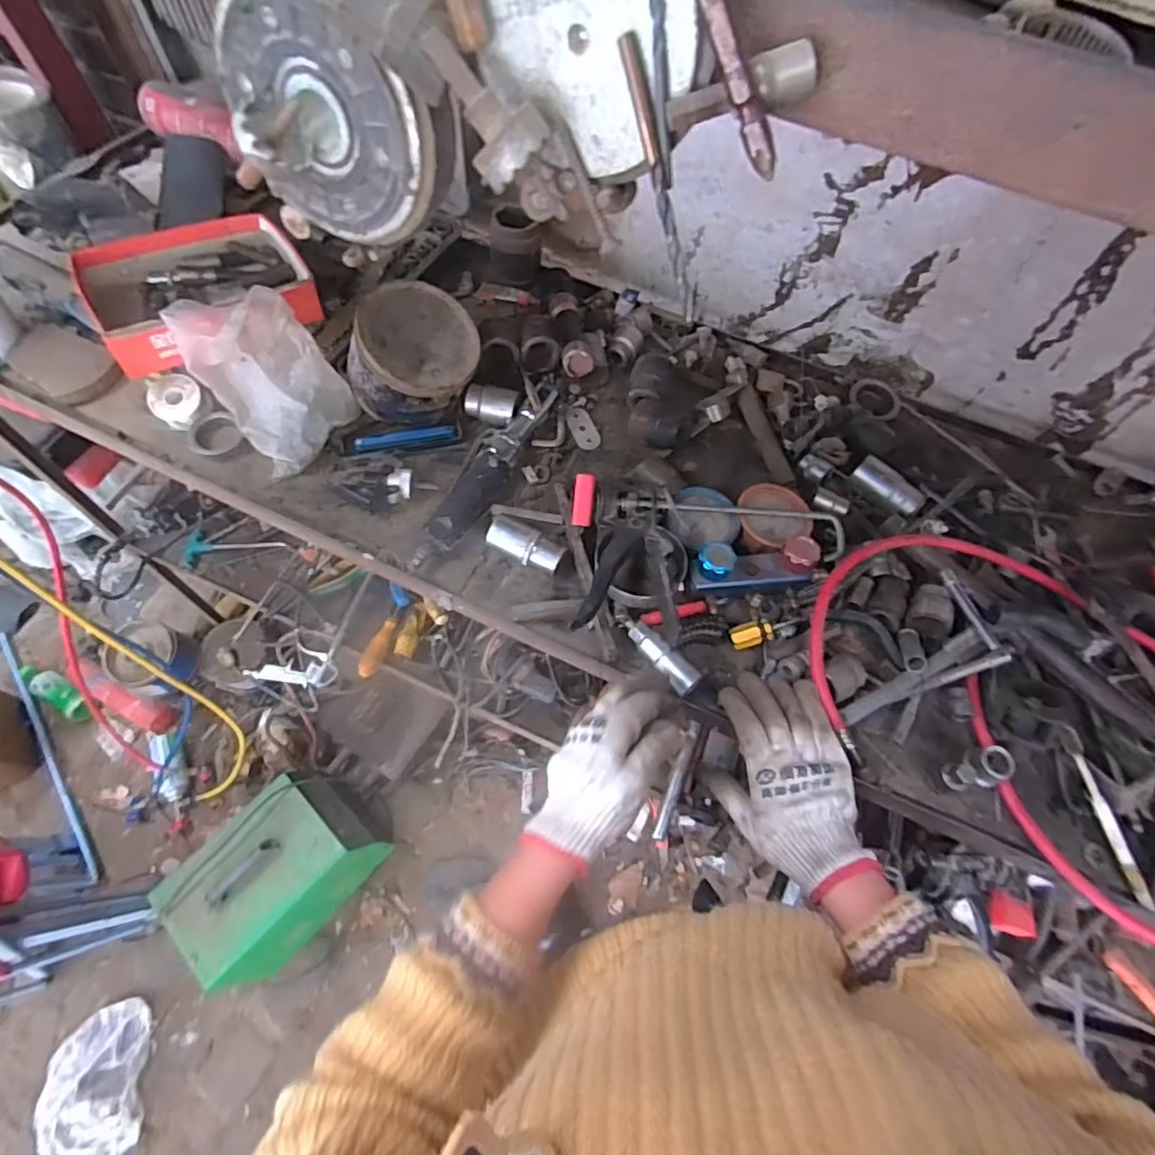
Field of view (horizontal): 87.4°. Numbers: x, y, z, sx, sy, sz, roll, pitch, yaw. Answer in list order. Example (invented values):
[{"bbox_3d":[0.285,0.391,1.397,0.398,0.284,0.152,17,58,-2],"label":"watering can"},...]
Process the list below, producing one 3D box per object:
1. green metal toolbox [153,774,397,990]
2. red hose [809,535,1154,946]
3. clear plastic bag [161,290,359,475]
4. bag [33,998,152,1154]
[{"bbox_3d":[-0.586,0.578,1.213,0.238,0.253,0.352,38,71,14],"label":"green metal toolbox"},{"bbox_3d":[0.464,0.127,0.563,0.508,0.054,0.293,34,70,13],"label":"red hose"},{"bbox_3d":[-0.325,-0.212,0.644,0.120,0.060,0.183,-31,106,-1],"label":"clear plastic bag"},{"bbox_3d":[-0.934,0.978,1.161,0.175,0.050,0.248,-10,67,-5],"label":"bag"}]

